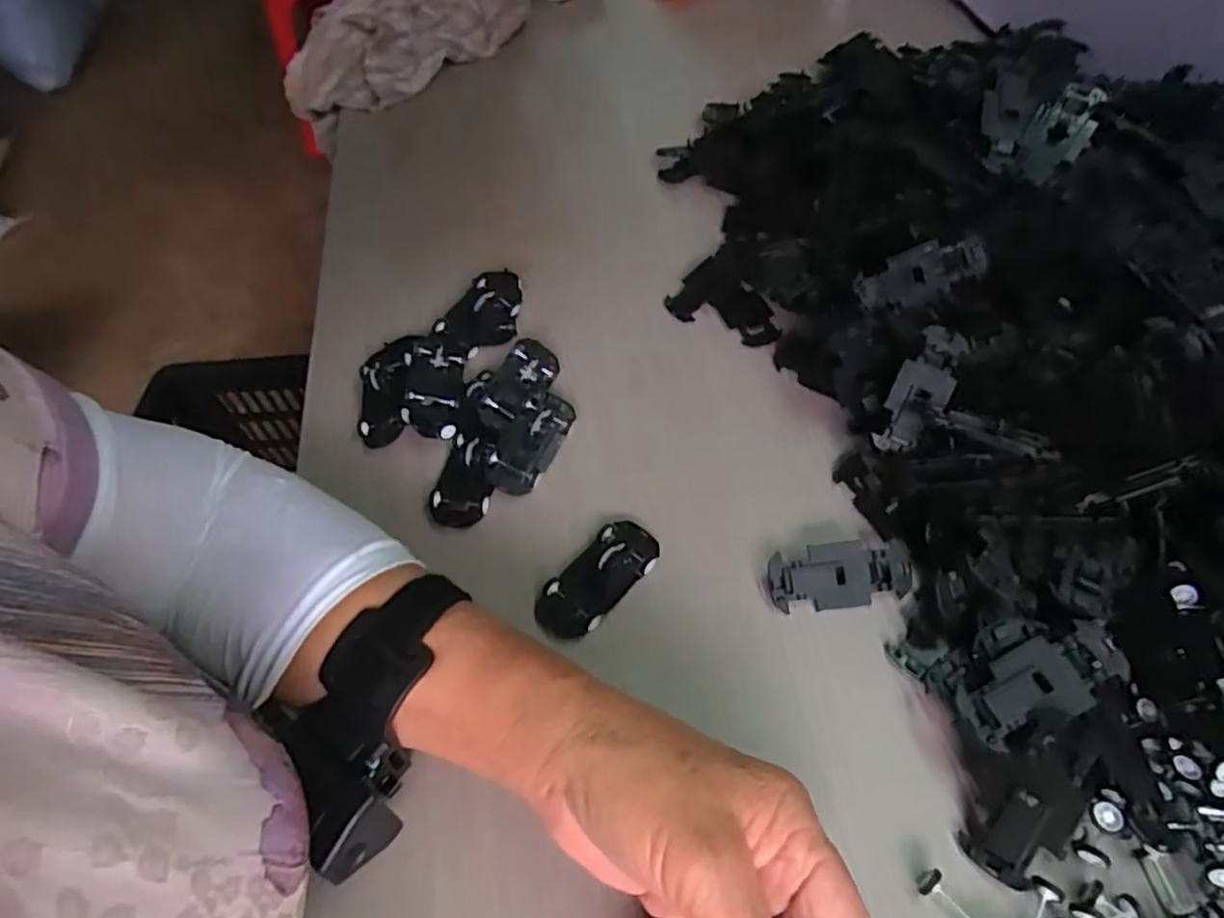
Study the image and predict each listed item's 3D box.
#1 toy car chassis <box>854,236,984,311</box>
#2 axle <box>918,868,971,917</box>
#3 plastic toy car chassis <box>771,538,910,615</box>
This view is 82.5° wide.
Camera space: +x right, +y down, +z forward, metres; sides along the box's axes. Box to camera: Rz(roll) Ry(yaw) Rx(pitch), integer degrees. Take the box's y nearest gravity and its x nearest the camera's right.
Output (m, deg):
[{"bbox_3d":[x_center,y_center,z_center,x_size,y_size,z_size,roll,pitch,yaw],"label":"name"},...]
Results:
[{"bbox_3d":[0.161,-0.096,0.366,0.062,0.029,0.004,-22,22,20],"label":"toy car chassis"},{"bbox_3d":[0.125,0.162,0.250,0.009,0.008,0.031,-36,59,-20],"label":"axle"},{"bbox_3d":[0.106,0.054,0.324,0.065,0.012,0.028,-8,54,-1],"label":"plastic toy car chassis"}]

